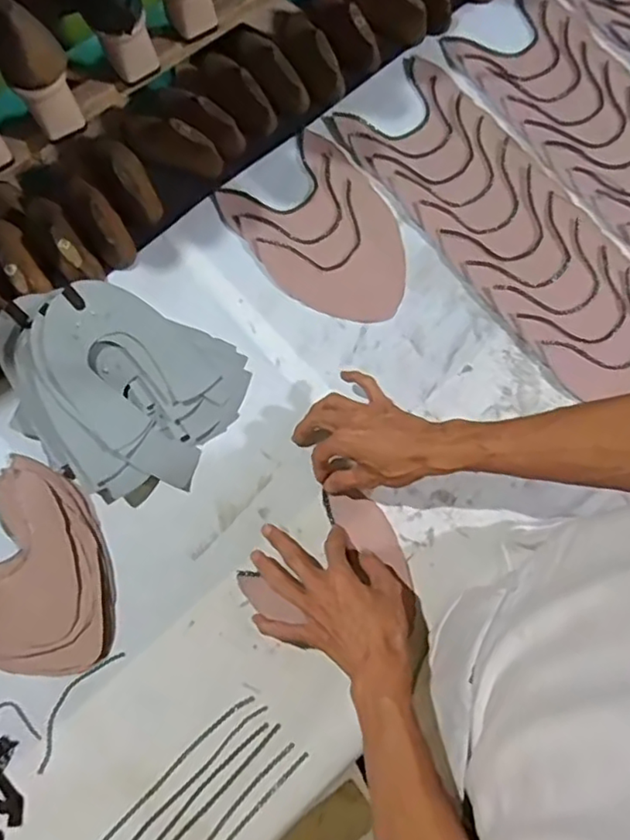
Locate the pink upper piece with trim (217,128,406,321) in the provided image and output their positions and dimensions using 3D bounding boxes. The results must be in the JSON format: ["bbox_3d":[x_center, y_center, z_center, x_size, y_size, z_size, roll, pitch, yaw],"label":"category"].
[{"bbox_3d":[0.015,-0.224,0.736,0.171,0.007,0.239,-37,79,-7],"label":"pink upper piece with trim"}]

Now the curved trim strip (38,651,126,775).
[{"bbox_3d":[-0.244,0.286,0.616,0.029,0.004,0.133,33,80,8],"label":"curved trim strip"}]

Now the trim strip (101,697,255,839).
[{"bbox_3d":[-0.148,0.353,0.597,0.227,0.010,0.012,-43,80,-8],"label":"trim strip"}]

